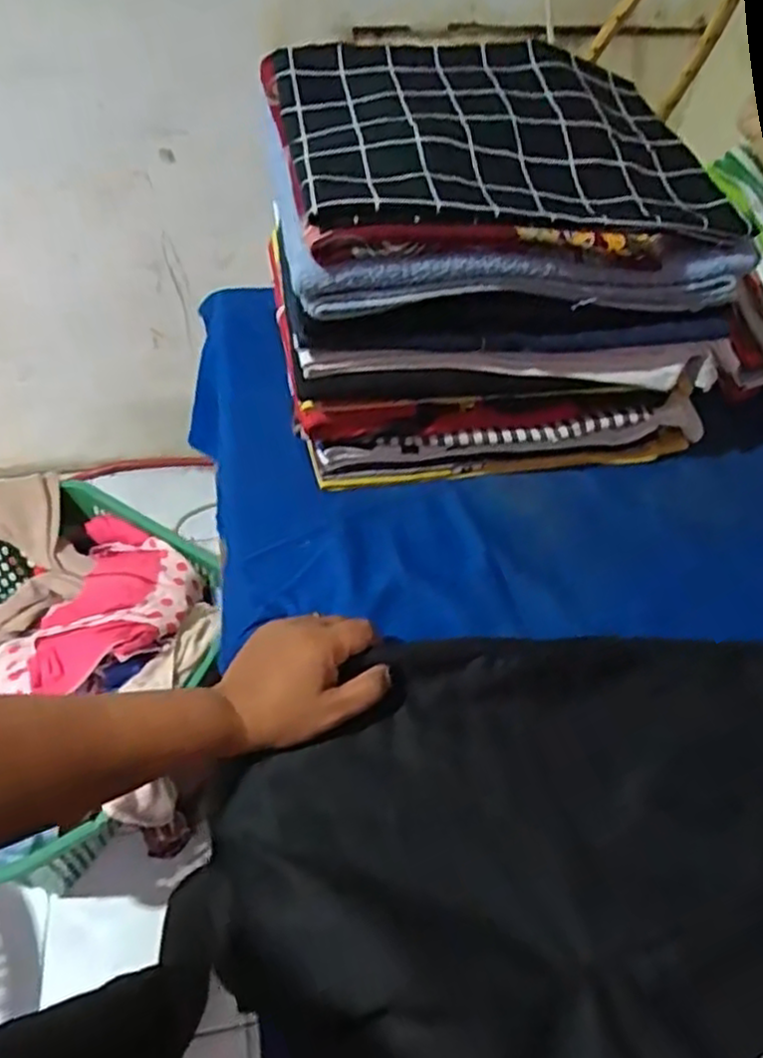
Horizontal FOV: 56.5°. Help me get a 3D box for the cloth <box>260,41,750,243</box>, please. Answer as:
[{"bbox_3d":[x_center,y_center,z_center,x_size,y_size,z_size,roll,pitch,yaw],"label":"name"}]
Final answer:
[{"bbox_3d":[0.086,-0.292,0.525,0.313,0.038,0.234,-7,53,-10],"label":"cloth"}]

